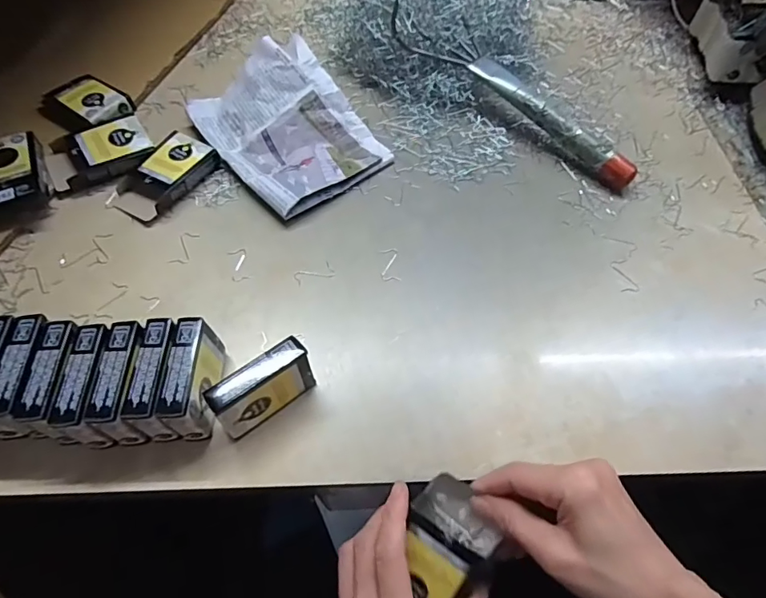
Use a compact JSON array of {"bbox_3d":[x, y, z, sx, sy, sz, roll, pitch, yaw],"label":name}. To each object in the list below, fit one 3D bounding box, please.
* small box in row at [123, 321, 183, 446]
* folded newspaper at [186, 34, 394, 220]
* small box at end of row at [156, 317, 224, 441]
[{"bbox_3d":[-0.158,0.057,0.347,0.024,0.054,0.078,-3,59,-3],"label":"small box in row"},{"bbox_3d":[-0.098,-0.182,0.497,0.148,0.042,0.187,-38,71,-18],"label":"folded newspaper"},{"bbox_3d":[-0.135,0.058,0.351,0.023,0.062,0.077,1,59,0],"label":"small box at end of row"}]

